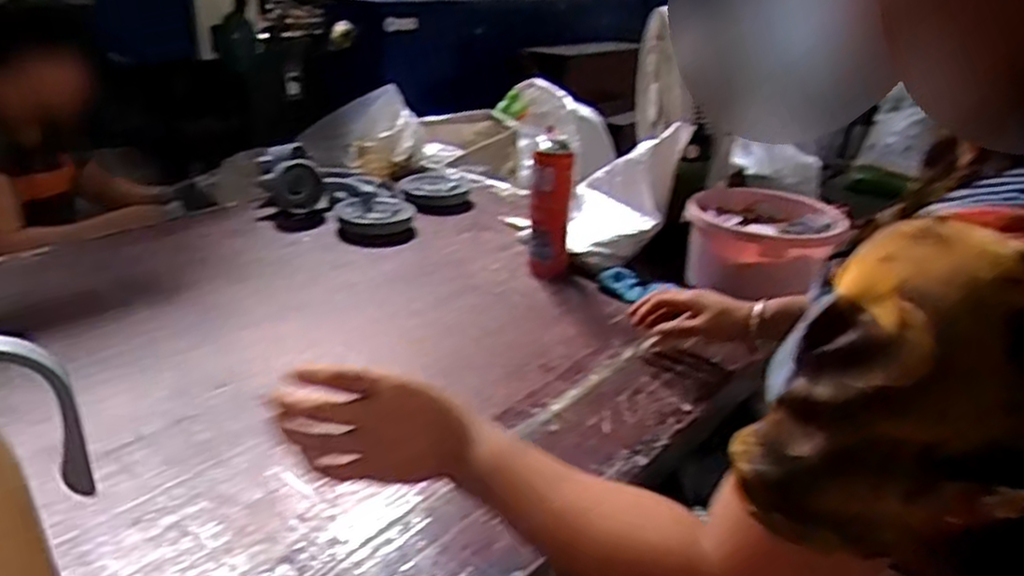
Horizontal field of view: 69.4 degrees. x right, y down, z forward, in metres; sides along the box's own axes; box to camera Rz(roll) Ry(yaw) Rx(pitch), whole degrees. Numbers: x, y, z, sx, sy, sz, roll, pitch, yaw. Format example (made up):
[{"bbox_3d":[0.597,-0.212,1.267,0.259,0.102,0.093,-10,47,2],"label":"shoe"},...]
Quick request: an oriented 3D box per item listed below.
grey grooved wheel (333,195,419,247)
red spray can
[{"bbox_3d":[-0.254,-0.127,1.375,0.143,0.047,0.154,-4,24,-15],"label":"grey grooved wheel"},{"bbox_3d":[0.061,-0.122,1.183,0.067,0.217,0.064,4,23,4],"label":"red spray can"}]

